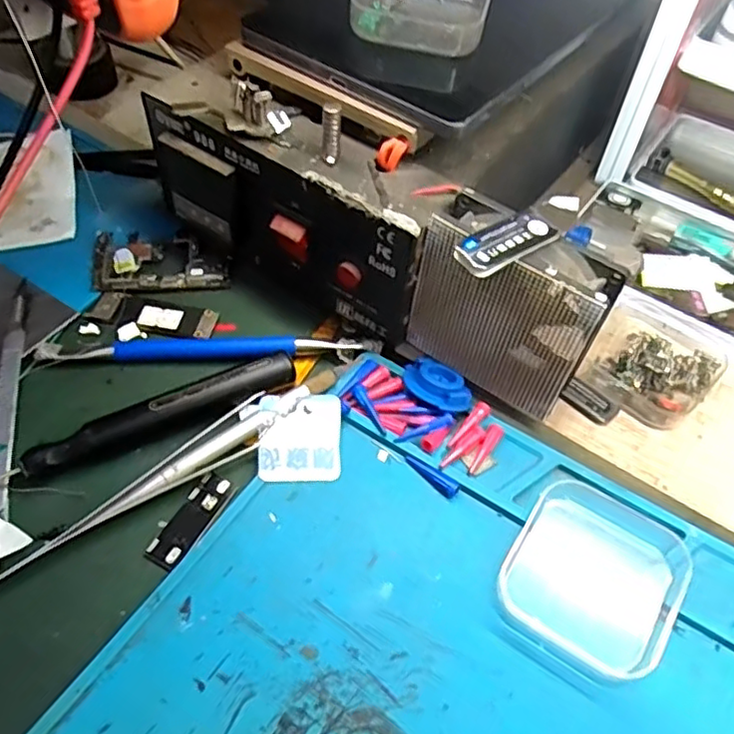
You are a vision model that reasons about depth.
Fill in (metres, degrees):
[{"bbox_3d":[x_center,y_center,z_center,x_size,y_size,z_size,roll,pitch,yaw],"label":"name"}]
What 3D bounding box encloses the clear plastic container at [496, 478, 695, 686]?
[{"bbox_3d":[0.093,0.082,0.259,0.065,0.016,0.071,29,56,19],"label":"clear plastic container"}]

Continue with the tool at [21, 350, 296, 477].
[{"bbox_3d":[-0.090,0.021,0.292,0.122,0.013,0.018,-22,56,-19],"label":"tool"}]

